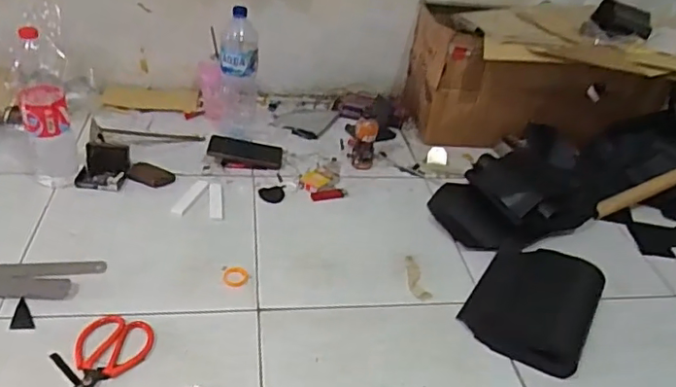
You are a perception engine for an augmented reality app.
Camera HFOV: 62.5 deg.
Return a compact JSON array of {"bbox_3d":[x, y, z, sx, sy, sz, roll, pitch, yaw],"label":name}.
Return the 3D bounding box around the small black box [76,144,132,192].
[{"bbox_3d":[-0.493,-0.059,1.172,0.092,0.050,0.096,4,35,-5],"label":"small black box"}]

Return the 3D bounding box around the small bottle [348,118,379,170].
[{"bbox_3d":[0.058,-0.117,1.299,0.064,0.119,0.046,10,35,3],"label":"small bottle"}]

